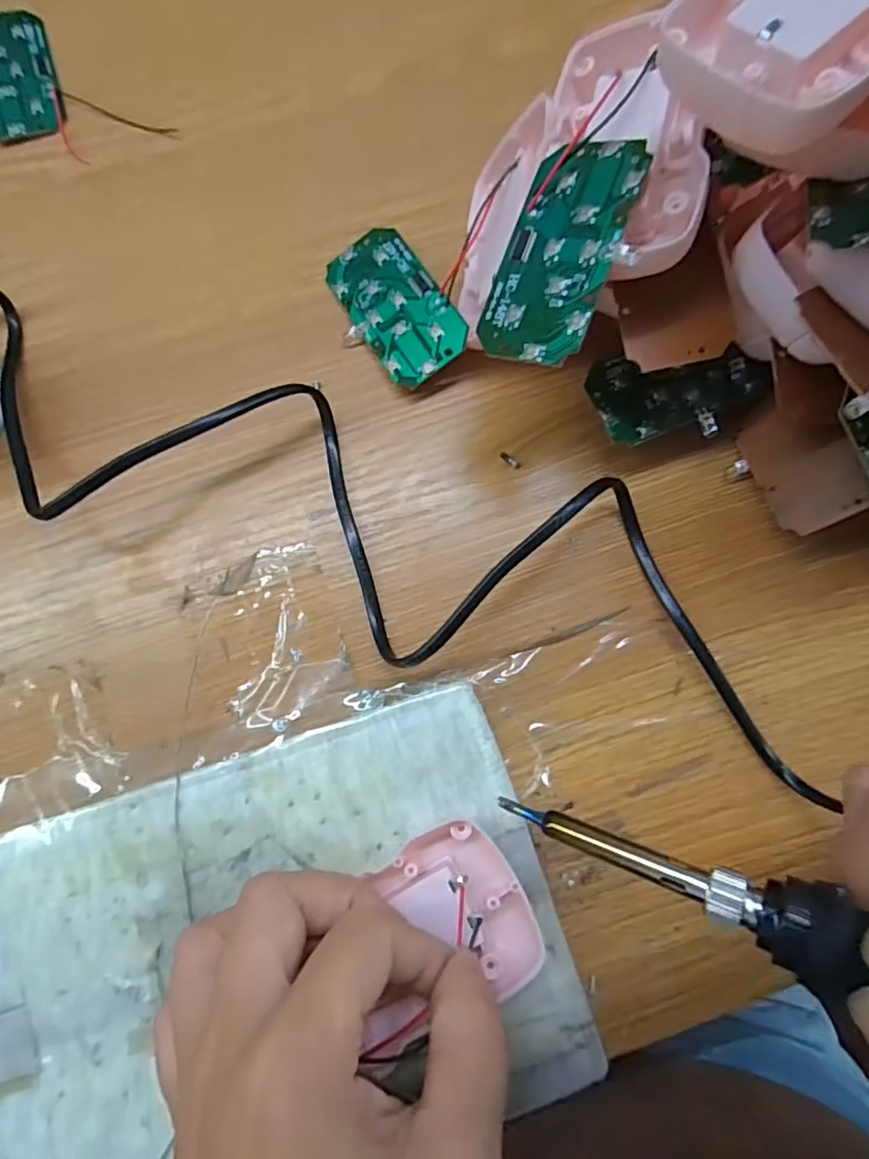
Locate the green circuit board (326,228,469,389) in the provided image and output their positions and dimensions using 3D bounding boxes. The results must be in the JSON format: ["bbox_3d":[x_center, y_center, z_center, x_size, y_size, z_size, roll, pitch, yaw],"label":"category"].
[{"bbox_3d":[-0.017,-0.116,0.257,0.037,0.004,0.072,-34,75,8],"label":"green circuit board"}]

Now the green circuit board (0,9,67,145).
[{"bbox_3d":[-0.201,-0.239,0.285,0.041,0.004,0.076,-17,79,-4],"label":"green circuit board"}]

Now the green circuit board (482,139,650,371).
[{"bbox_3d":[0.041,-0.104,0.193,0.039,0.004,0.073,24,92,28],"label":"green circuit board"}]

